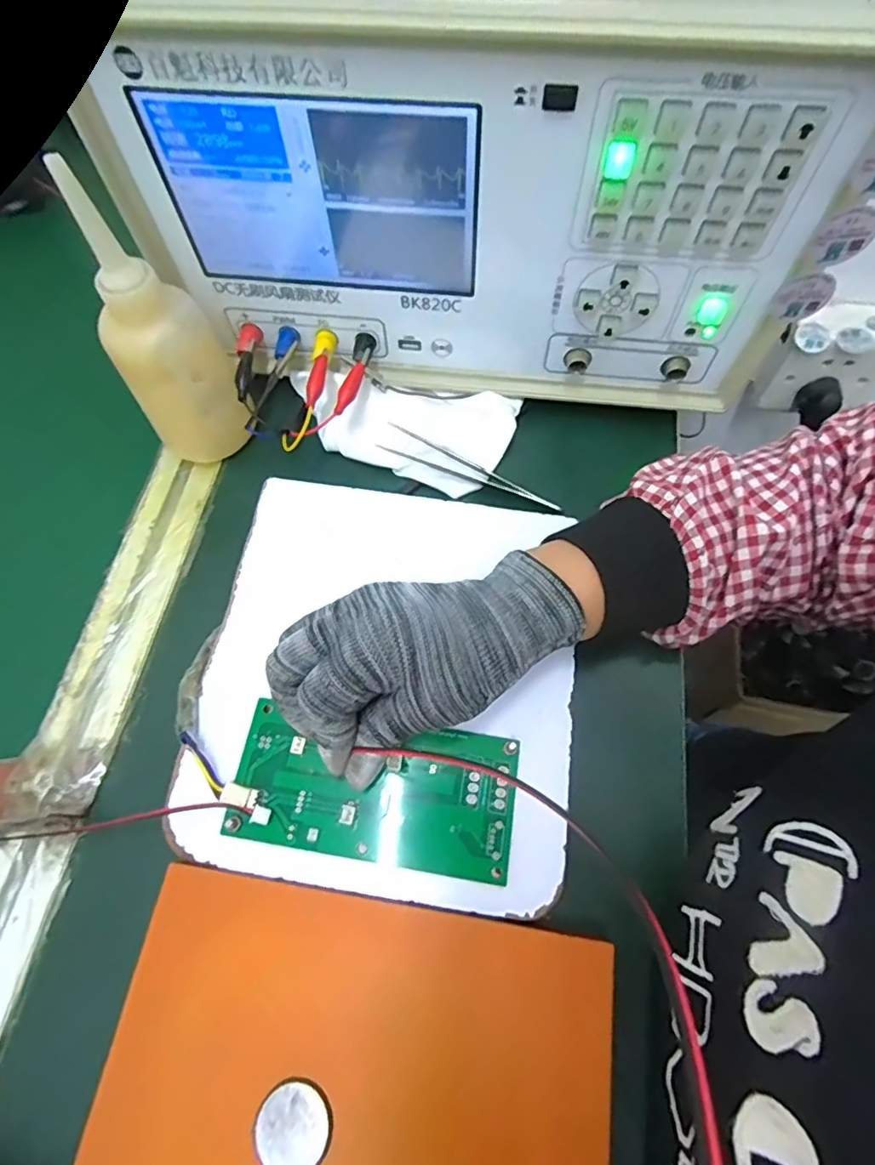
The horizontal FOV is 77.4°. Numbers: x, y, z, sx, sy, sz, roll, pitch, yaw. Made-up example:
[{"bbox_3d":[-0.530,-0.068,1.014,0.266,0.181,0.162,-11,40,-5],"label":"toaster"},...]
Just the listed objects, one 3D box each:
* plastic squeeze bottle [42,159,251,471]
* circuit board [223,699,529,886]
[{"bbox_3d":[-0.155,-0.134,0.303,0.061,0.144,0.056,-28,68,-9],"label":"plastic squeeze bottle"},{"bbox_3d":[-0.030,0.100,0.263,0.133,0.011,0.063,6,64,2],"label":"circuit board"}]

